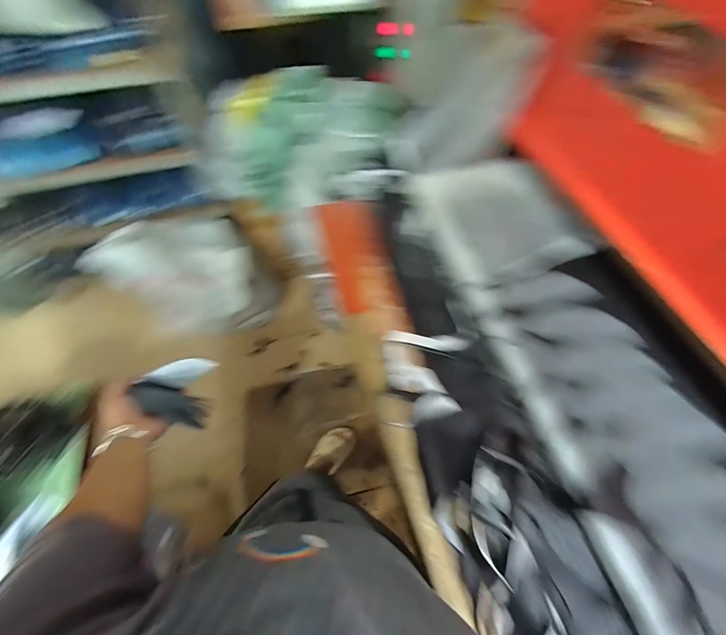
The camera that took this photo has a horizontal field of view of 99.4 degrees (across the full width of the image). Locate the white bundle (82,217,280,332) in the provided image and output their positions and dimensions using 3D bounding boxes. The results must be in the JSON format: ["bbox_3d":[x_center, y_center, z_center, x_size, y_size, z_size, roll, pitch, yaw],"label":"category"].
[{"bbox_3d":[-0.833,-0.173,1.494,0.640,0.474,0.389,-12,67,-7],"label":"white bundle"}]

